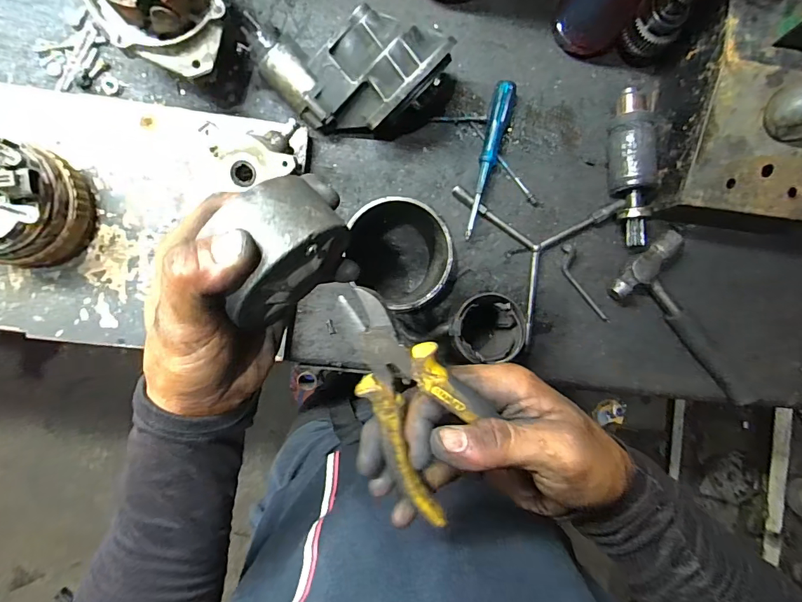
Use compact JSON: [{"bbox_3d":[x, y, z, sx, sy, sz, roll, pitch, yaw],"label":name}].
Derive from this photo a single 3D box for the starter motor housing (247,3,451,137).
[{"bbox_3d":[-0.061,-0.253,0.479,0.206,0.107,0.118,19,88,-6],"label":"starter motor housing"}]

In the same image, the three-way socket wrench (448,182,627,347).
[{"bbox_3d":[0.193,-0.083,0.545,0.178,0.028,0.209,-27,93,-5],"label":"three-way socket wrench"}]

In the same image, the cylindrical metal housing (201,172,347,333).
[{"bbox_3d":[-0.064,-0.022,0.236,0.075,0.080,0.048,-37,79,-21],"label":"cylindrical metal housing"}]

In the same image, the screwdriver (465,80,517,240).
[{"bbox_3d":[0.109,-0.172,0.536,0.029,0.023,0.195,13,89,-6],"label":"screwdriver"}]

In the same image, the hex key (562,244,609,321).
[{"bbox_3d":[0.231,-0.020,0.556,0.023,0.005,0.113,-29,102,8],"label":"hex key"}]

